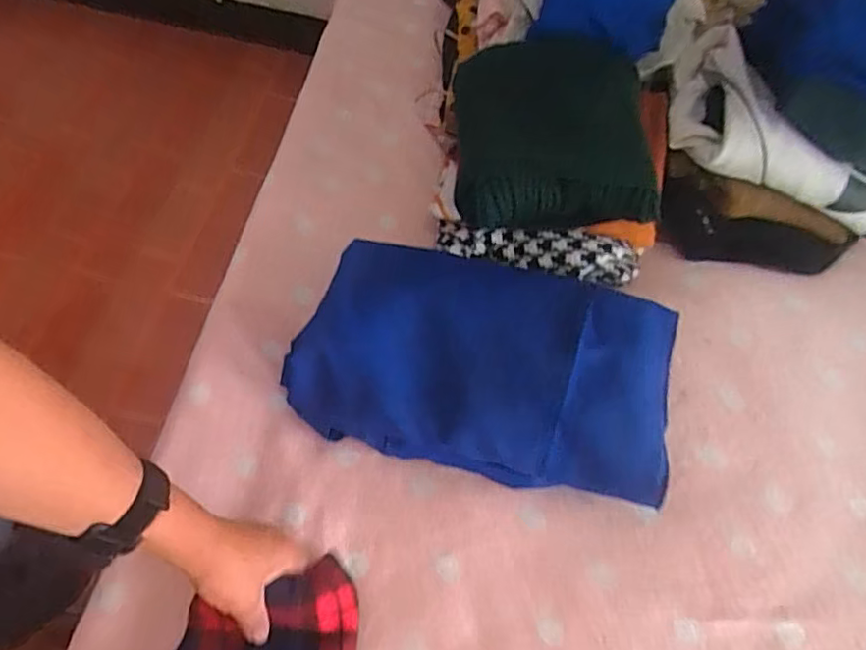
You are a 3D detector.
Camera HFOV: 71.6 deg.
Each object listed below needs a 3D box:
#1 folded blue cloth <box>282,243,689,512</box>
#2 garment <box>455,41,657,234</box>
[{"bbox_3d":[0.044,0.029,0.581,0.352,0.105,0.201,16,61,2],"label":"folded blue cloth"},{"bbox_3d":[0.120,-0.198,0.622,0.195,0.089,0.198,6,61,-3],"label":"garment"}]

